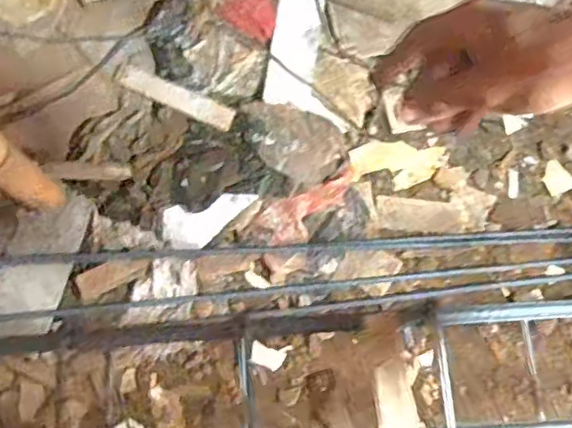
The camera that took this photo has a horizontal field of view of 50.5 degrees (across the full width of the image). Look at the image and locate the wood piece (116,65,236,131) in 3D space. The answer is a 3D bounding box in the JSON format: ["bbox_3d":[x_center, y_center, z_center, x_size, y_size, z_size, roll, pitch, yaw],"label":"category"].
[{"bbox_3d":[-0.239,-0.250,1.312,0.264,0.013,0.052,23,81,-2],"label":"wood piece"}]

